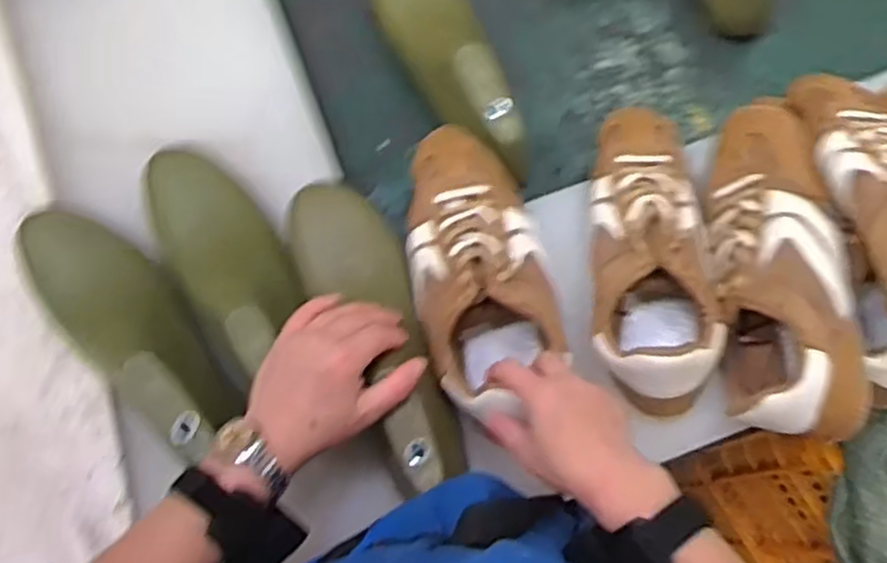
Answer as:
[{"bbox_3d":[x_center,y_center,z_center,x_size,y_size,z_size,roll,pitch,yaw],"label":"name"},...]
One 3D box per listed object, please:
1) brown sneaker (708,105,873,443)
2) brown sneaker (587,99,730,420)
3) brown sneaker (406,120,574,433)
[{"bbox_3d":[0.261,-0.026,0.601,0.096,0.090,0.276,1,75,1],"label":"brown sneaker"},{"bbox_3d":[0.165,-0.032,0.625,0.096,0.085,0.242,2,75,1],"label":"brown sneaker"},{"bbox_3d":[0.029,-0.015,0.629,0.106,0.079,0.239,-8,68,-2],"label":"brown sneaker"}]

